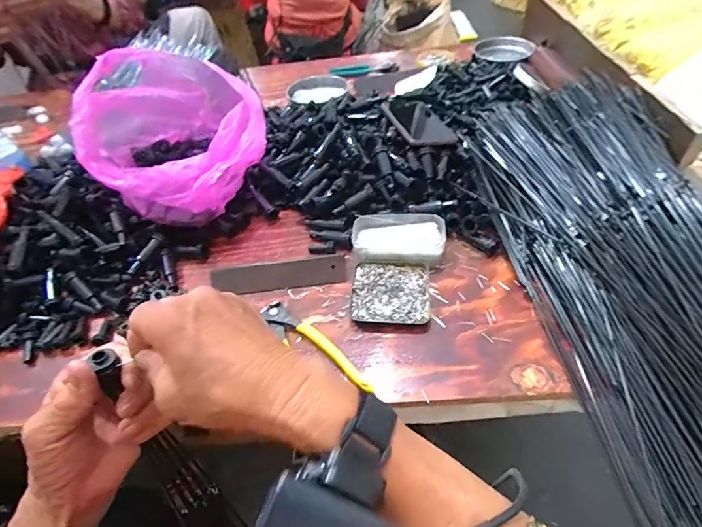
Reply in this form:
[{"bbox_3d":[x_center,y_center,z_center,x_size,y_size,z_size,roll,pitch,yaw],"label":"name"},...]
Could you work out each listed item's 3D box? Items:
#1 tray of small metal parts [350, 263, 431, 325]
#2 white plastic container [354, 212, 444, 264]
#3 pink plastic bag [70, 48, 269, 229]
[{"bbox_3d":[0.050,0.036,0.515,0.097,0.013,0.091,0,49,7],"label":"tray of small metal parts"},{"bbox_3d":[0.066,-0.033,0.557,0.122,0.033,0.072,-1,49,6],"label":"white plastic container"},{"bbox_3d":[-0.262,-0.198,0.627,0.250,0.155,0.255,-19,49,-10],"label":"pink plastic bag"}]

